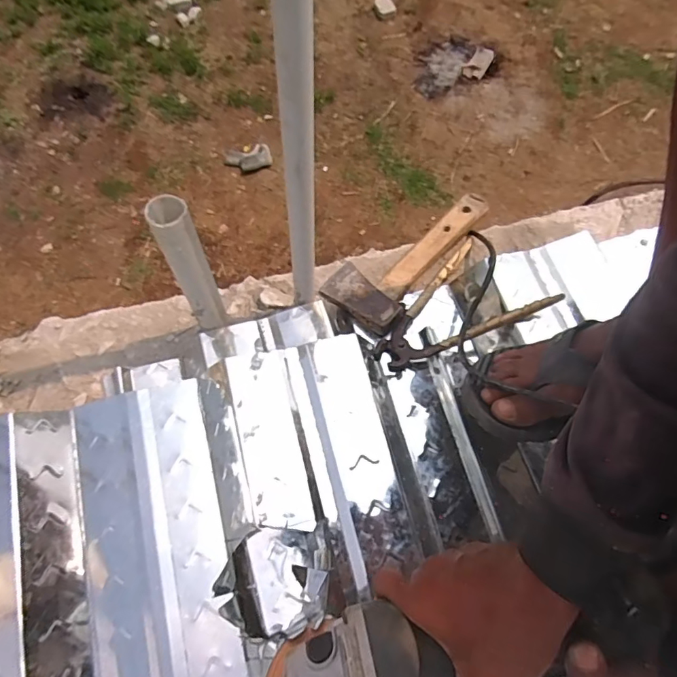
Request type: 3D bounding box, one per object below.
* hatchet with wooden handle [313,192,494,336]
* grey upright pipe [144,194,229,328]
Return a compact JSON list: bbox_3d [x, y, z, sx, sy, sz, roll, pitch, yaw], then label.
[{"bbox_3d":[0.085,-0.114,0.609,0.096,0.024,0.230,38,73,10],"label":"hatchet with wooden handle"},{"bbox_3d":[-0.131,-0.061,0.440,0.030,0.166,0.035,-18,72,-9],"label":"grey upright pipe"}]

